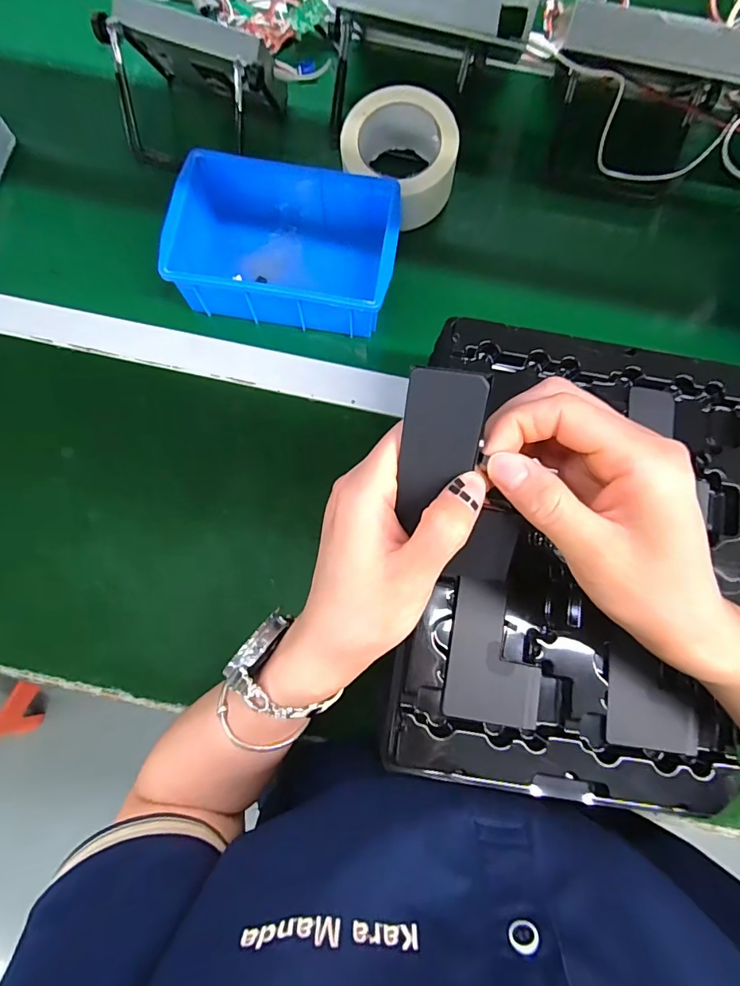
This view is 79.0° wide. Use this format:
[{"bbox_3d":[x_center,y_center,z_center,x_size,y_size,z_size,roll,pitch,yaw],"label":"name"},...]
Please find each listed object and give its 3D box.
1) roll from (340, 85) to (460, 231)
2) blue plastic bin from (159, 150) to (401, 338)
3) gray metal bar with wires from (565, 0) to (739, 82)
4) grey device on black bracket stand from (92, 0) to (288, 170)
[{"bbox_3d":[0.031,-0.340,0.452,0.113,0.063,0.110,0,80,-1],"label":"roll"},{"bbox_3d":[-0.077,-0.240,0.434,0.203,0.065,0.153,7,80,0],"label":"blue plastic bin"},{"bbox_3d":[0.274,-0.409,0.408,0.182,0.032,0.021,14,80,2],"label":"gray metal bar with wires"},{"bbox_3d":[-0.177,-0.419,0.458,0.172,0.096,0.112,6,80,0],"label":"grey device on black bracket stand"}]

